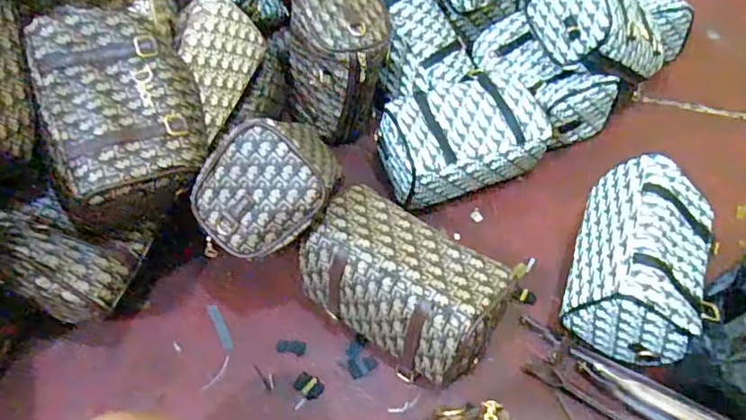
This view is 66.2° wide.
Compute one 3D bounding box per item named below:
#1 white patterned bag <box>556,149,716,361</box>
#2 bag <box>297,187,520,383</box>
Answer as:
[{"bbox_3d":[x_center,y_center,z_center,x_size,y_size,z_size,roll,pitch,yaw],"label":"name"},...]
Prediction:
[{"bbox_3d":[0.325,0.060,0.684,0.149,0.123,0.220,18,53,13],"label":"white patterned bag"},{"bbox_3d":[0.033,0.087,0.651,0.216,0.124,0.118,31,57,21],"label":"bag"}]

